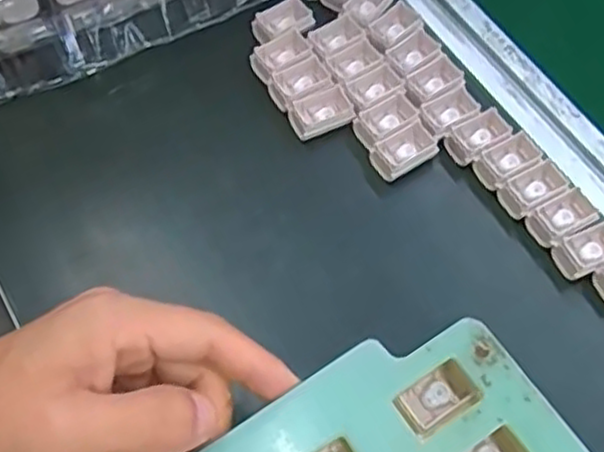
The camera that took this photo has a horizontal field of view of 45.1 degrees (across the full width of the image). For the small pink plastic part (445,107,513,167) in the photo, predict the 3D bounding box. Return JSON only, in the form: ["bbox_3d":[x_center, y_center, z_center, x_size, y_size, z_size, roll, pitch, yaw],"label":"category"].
[{"bbox_3d":[0.100,-0.052,0.415,0.033,0.010,0.021,-30,67,-17],"label":"small pink plastic part"}]

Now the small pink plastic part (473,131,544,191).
[{"bbox_3d":[0.115,-0.037,0.409,0.034,0.011,0.022,-29,67,-17],"label":"small pink plastic part"}]

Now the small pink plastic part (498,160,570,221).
[{"bbox_3d":[0.127,-0.021,0.402,0.036,0.009,0.022,-28,66,-17],"label":"small pink plastic part"}]

